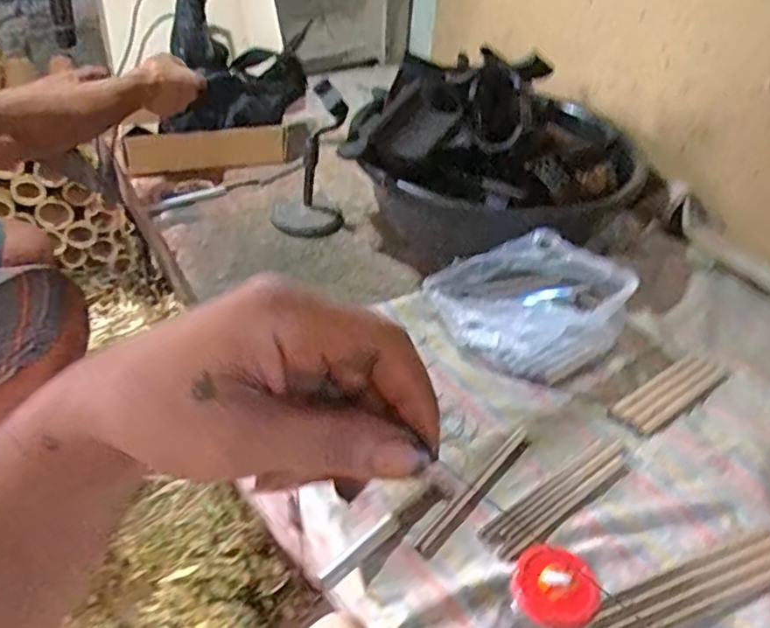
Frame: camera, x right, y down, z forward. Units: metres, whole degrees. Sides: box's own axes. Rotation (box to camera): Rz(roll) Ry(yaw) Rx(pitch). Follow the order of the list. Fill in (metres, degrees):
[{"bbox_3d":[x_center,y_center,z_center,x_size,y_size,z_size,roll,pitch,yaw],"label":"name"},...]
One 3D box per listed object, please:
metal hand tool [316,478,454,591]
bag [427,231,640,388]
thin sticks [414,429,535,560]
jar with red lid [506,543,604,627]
[{"bbox_3d":[0.005,0.201,0.623,0.163,0.013,0.025,-29,50,-36],"label":"metal hand tool"},{"bbox_3d":[0.188,-0.009,0.830,0.239,0.116,0.154,-2,39,-11],"label":"bag"},{"bbox_3d":[0.094,0.179,0.671,0.020,0.007,0.188,33,49,24],"label":"thin sticks"},{"bbox_3d":[0.129,0.239,0.529,0.069,0.088,0.064,4,38,-3],"label":"jar with red lid"}]

